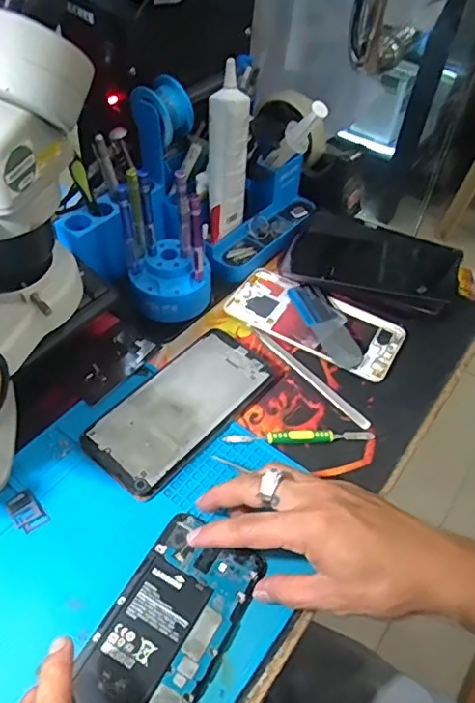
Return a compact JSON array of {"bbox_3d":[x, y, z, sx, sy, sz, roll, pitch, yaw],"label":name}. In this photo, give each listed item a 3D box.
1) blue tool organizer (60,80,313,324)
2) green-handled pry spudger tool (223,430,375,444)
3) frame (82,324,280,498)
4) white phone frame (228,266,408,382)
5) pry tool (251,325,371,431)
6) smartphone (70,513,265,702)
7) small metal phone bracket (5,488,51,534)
[{"bbox_3d":[-0.034,-0.158,0.540,0.136,0.150,0.252,35,55,22],"label":"blue tool organizer"},{"bbox_3d":[0.051,0.069,0.453,0.120,0.005,0.012,-2,49,-7],"label":"green-handled pry spudger tool"},{"bbox_3d":[-0.046,0.044,0.459,0.075,0.011,0.160,34,54,22],"label":"frame"},{"bbox_3d":[0.074,-0.029,0.537,0.167,0.008,0.079,25,51,15],"label":"white phone frame"},{"bbox_3d":[0.063,0.020,0.495,0.010,0.005,0.138,-33,59,-29],"label":"pry tool"},{"bbox_3d":[-0.049,0.181,0.343,0.075,0.008,0.157,22,50,13],"label":"smartphone"},{"bbox_3d":[-0.151,0.114,0.399,0.021,0.005,0.030,-31,59,-28],"label":"small metal phone bracket"}]

